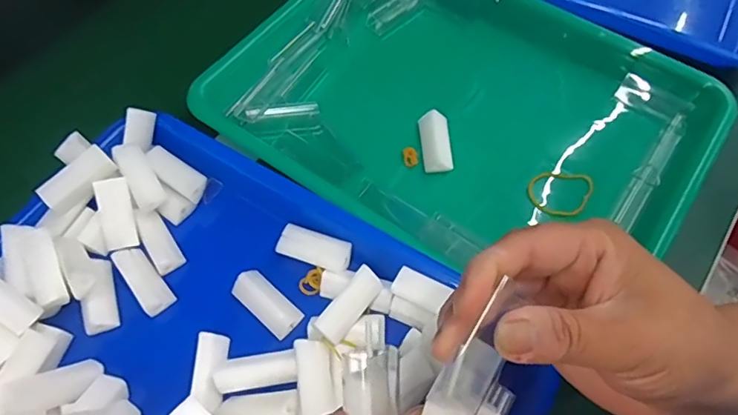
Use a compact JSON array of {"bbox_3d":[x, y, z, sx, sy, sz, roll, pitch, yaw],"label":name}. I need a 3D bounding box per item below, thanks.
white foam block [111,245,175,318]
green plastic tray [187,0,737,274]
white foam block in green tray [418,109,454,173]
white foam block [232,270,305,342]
[{"bbox_3d":[-0.141,0.045,0.328,0.018,0.013,0.047,-37,67,-18],"label":"white foam block"},{"bbox_3d":[0.065,-0.074,0.400,0.346,0.040,0.243,30,65,16],"label":"green plastic tray"},{"bbox_3d":[0.048,-0.049,0.379,0.019,0.014,0.046,-5,61,-2],"label":"white foam block in green tray"},{"bbox_3d":[-0.063,0.058,0.322,0.045,0.012,0.021,38,68,19],"label":"white foam block"}]

